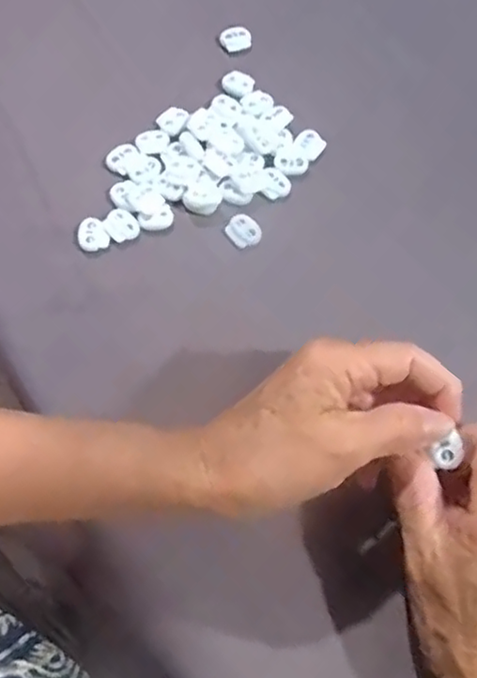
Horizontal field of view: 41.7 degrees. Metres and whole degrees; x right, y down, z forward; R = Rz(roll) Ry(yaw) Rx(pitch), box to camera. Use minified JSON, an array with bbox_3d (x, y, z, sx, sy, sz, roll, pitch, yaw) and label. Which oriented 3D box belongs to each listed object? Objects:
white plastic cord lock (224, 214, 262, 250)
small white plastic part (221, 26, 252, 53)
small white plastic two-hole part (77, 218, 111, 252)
[{"bbox_3d":[0.004,-0.068,0.391,0.018,0.008,0.019,-39,74,-15],"label":"white plastic cord lock"},{"bbox_3d":[-0.002,-0.218,0.457,0.022,0.012,0.011,-14,69,-7],"label":"small white plastic part"},{"bbox_3d":[-0.091,-0.065,0.391,0.019,0.007,0.019,0,68,-1],"label":"small white plastic two-hole part"}]

